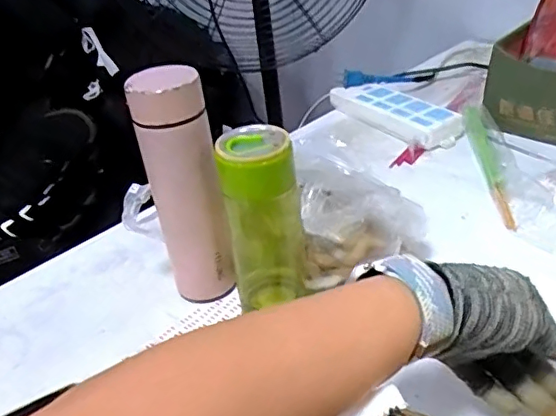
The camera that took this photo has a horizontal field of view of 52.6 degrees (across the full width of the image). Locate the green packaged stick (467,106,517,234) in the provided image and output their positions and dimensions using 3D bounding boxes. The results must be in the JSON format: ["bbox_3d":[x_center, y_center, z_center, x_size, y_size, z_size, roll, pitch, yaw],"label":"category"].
[{"bbox_3d":[0.277,-0.072,0.750,0.022,0.017,0.312,0,33,11],"label":"green packaged stick"}]

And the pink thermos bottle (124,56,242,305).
[{"bbox_3d":[-0.081,-0.004,0.517,0.065,0.235,0.061,-15,34,-12],"label":"pink thermos bottle"}]

